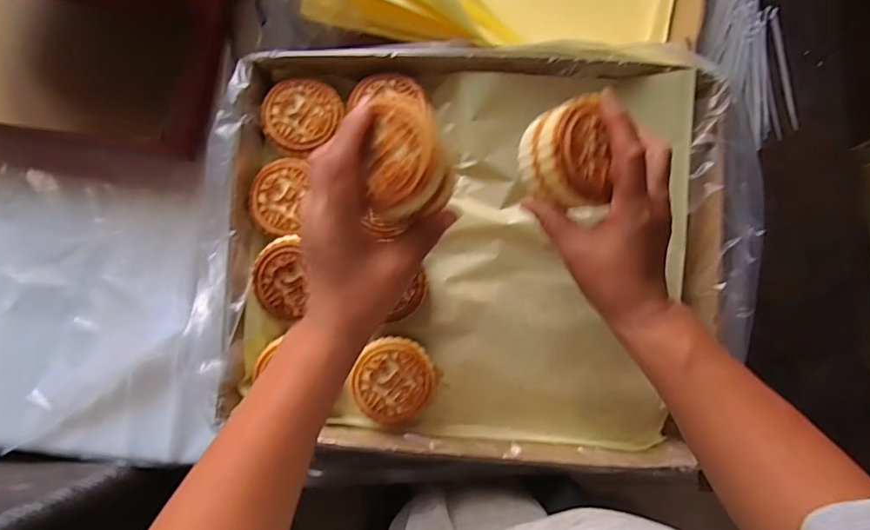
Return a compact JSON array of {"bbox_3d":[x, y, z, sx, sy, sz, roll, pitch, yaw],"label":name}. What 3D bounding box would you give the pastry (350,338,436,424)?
[{"bbox_3d":[-0.039,0.108,0.456,0.072,0.033,0.077,0,86,5],"label":"pastry"}]

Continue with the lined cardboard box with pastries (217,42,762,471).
[{"bbox_3d":[0.045,-0.015,0.448,0.471,0.057,0.375,0,86,5],"label":"lined cardboard box with pastries"}]

